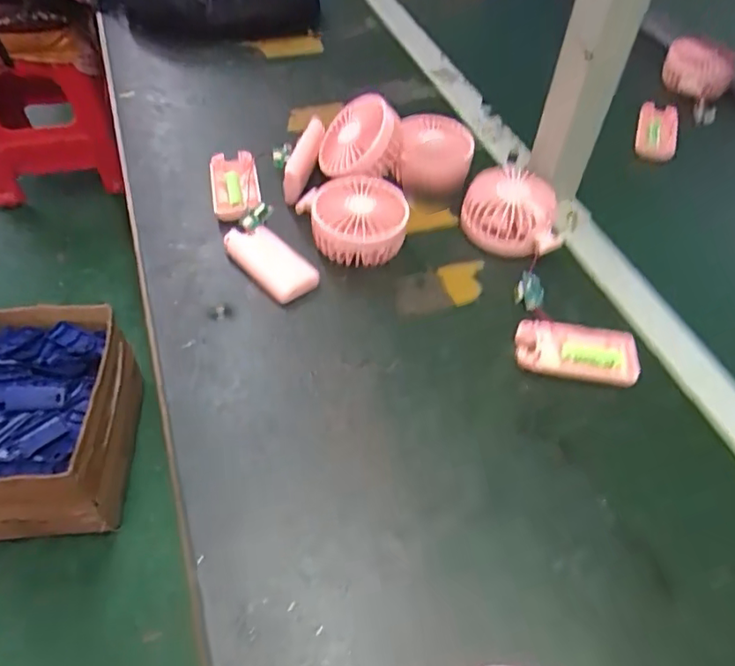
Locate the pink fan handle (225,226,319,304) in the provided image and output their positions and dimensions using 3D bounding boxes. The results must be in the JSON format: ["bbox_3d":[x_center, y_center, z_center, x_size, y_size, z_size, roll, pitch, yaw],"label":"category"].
[{"bbox_3d":[-0.087,-0.064,0.517,0.042,0.027,0.091,-31,59,-27],"label":"pink fan handle"}]

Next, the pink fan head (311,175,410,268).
[{"bbox_3d":[-0.009,-0.100,0.541,0.089,0.047,0.087,-1,50,-5],"label":"pink fan head"}]

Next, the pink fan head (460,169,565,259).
[{"bbox_3d":[0.139,-0.119,0.568,0.090,0.050,0.088,9,50,3],"label":"pink fan head"}]

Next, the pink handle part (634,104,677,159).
[{"bbox_3d":[0.364,-0.253,0.736,0.048,0.022,0.099,19,51,11],"label":"pink handle part"}]

